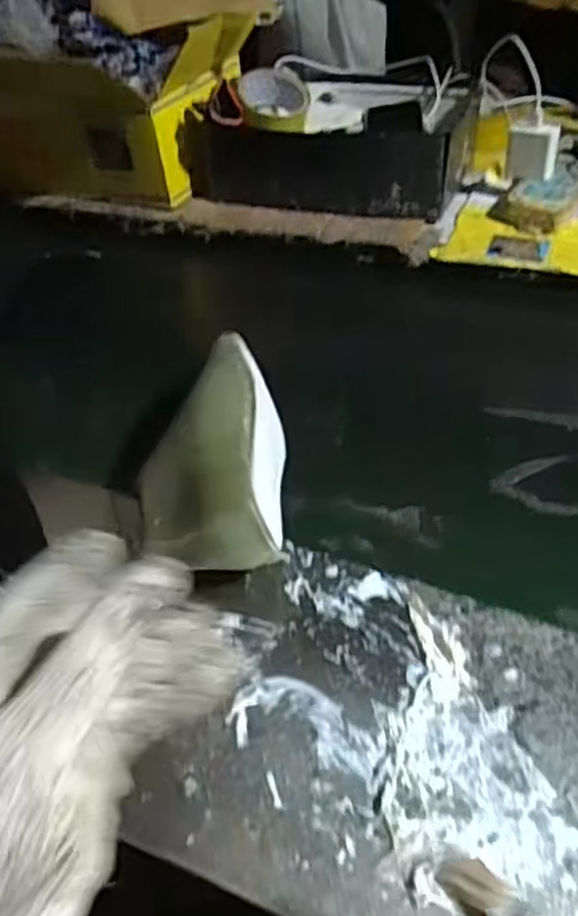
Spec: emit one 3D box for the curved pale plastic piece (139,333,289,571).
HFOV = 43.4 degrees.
[{"bbox_3d":[-0.055,-0.010,0.557,0.095,0.072,0.239,-3,43,2],"label":"curved pale plastic piece"}]

